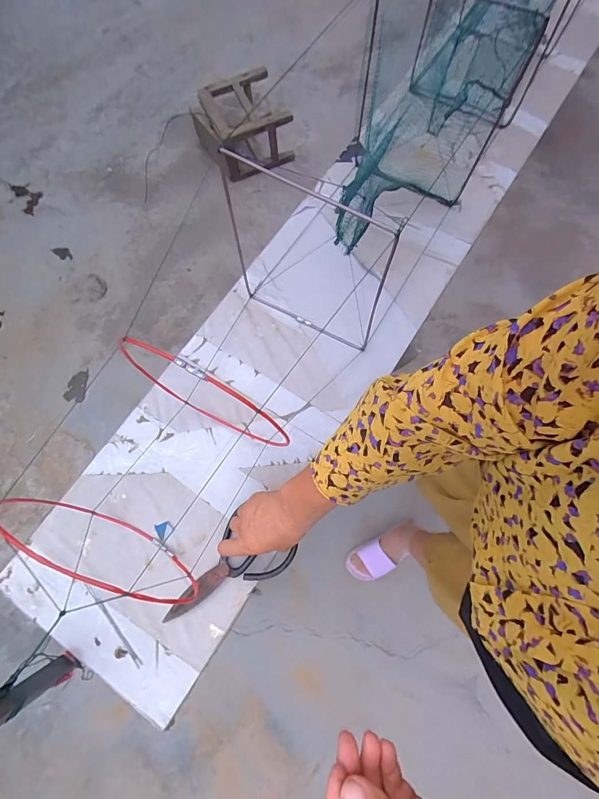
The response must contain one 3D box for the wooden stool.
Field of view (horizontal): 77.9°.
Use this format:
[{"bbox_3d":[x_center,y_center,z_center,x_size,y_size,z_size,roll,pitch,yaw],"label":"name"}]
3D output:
[{"bbox_3d":[-0.228,-1.129,1.544,0.345,0.219,0.316,-31,76,-10],"label":"wooden stool"}]

